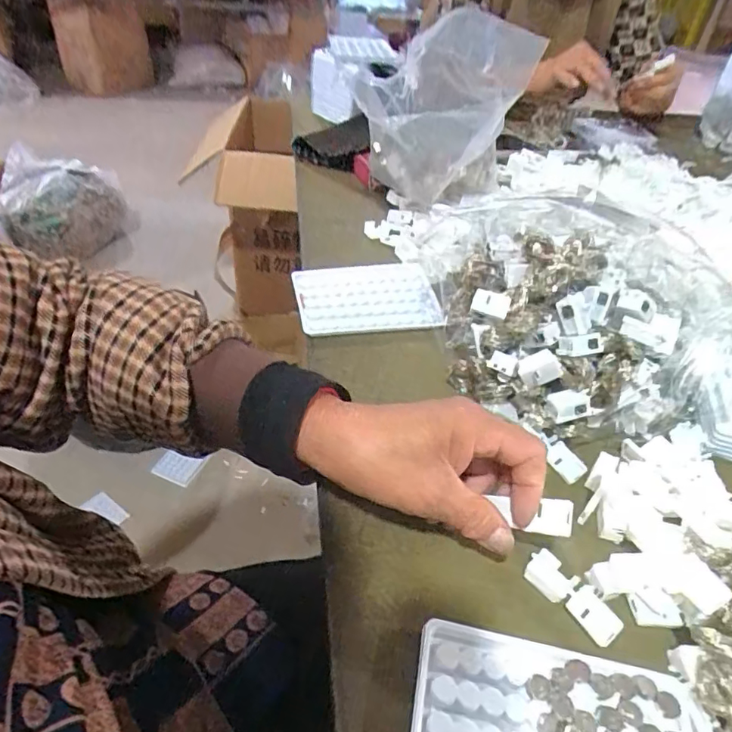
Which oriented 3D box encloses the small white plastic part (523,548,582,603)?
[{"bbox_3d":[0.107,0.122,0.303,0.020,0.009,0.026,-30,54,-33],"label":"small white plastic part"}]

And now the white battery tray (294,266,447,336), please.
[{"bbox_3d":[0.001,-0.064,0.488,0.128,0.012,0.096,-5,44,-12],"label":"white battery tray"}]

